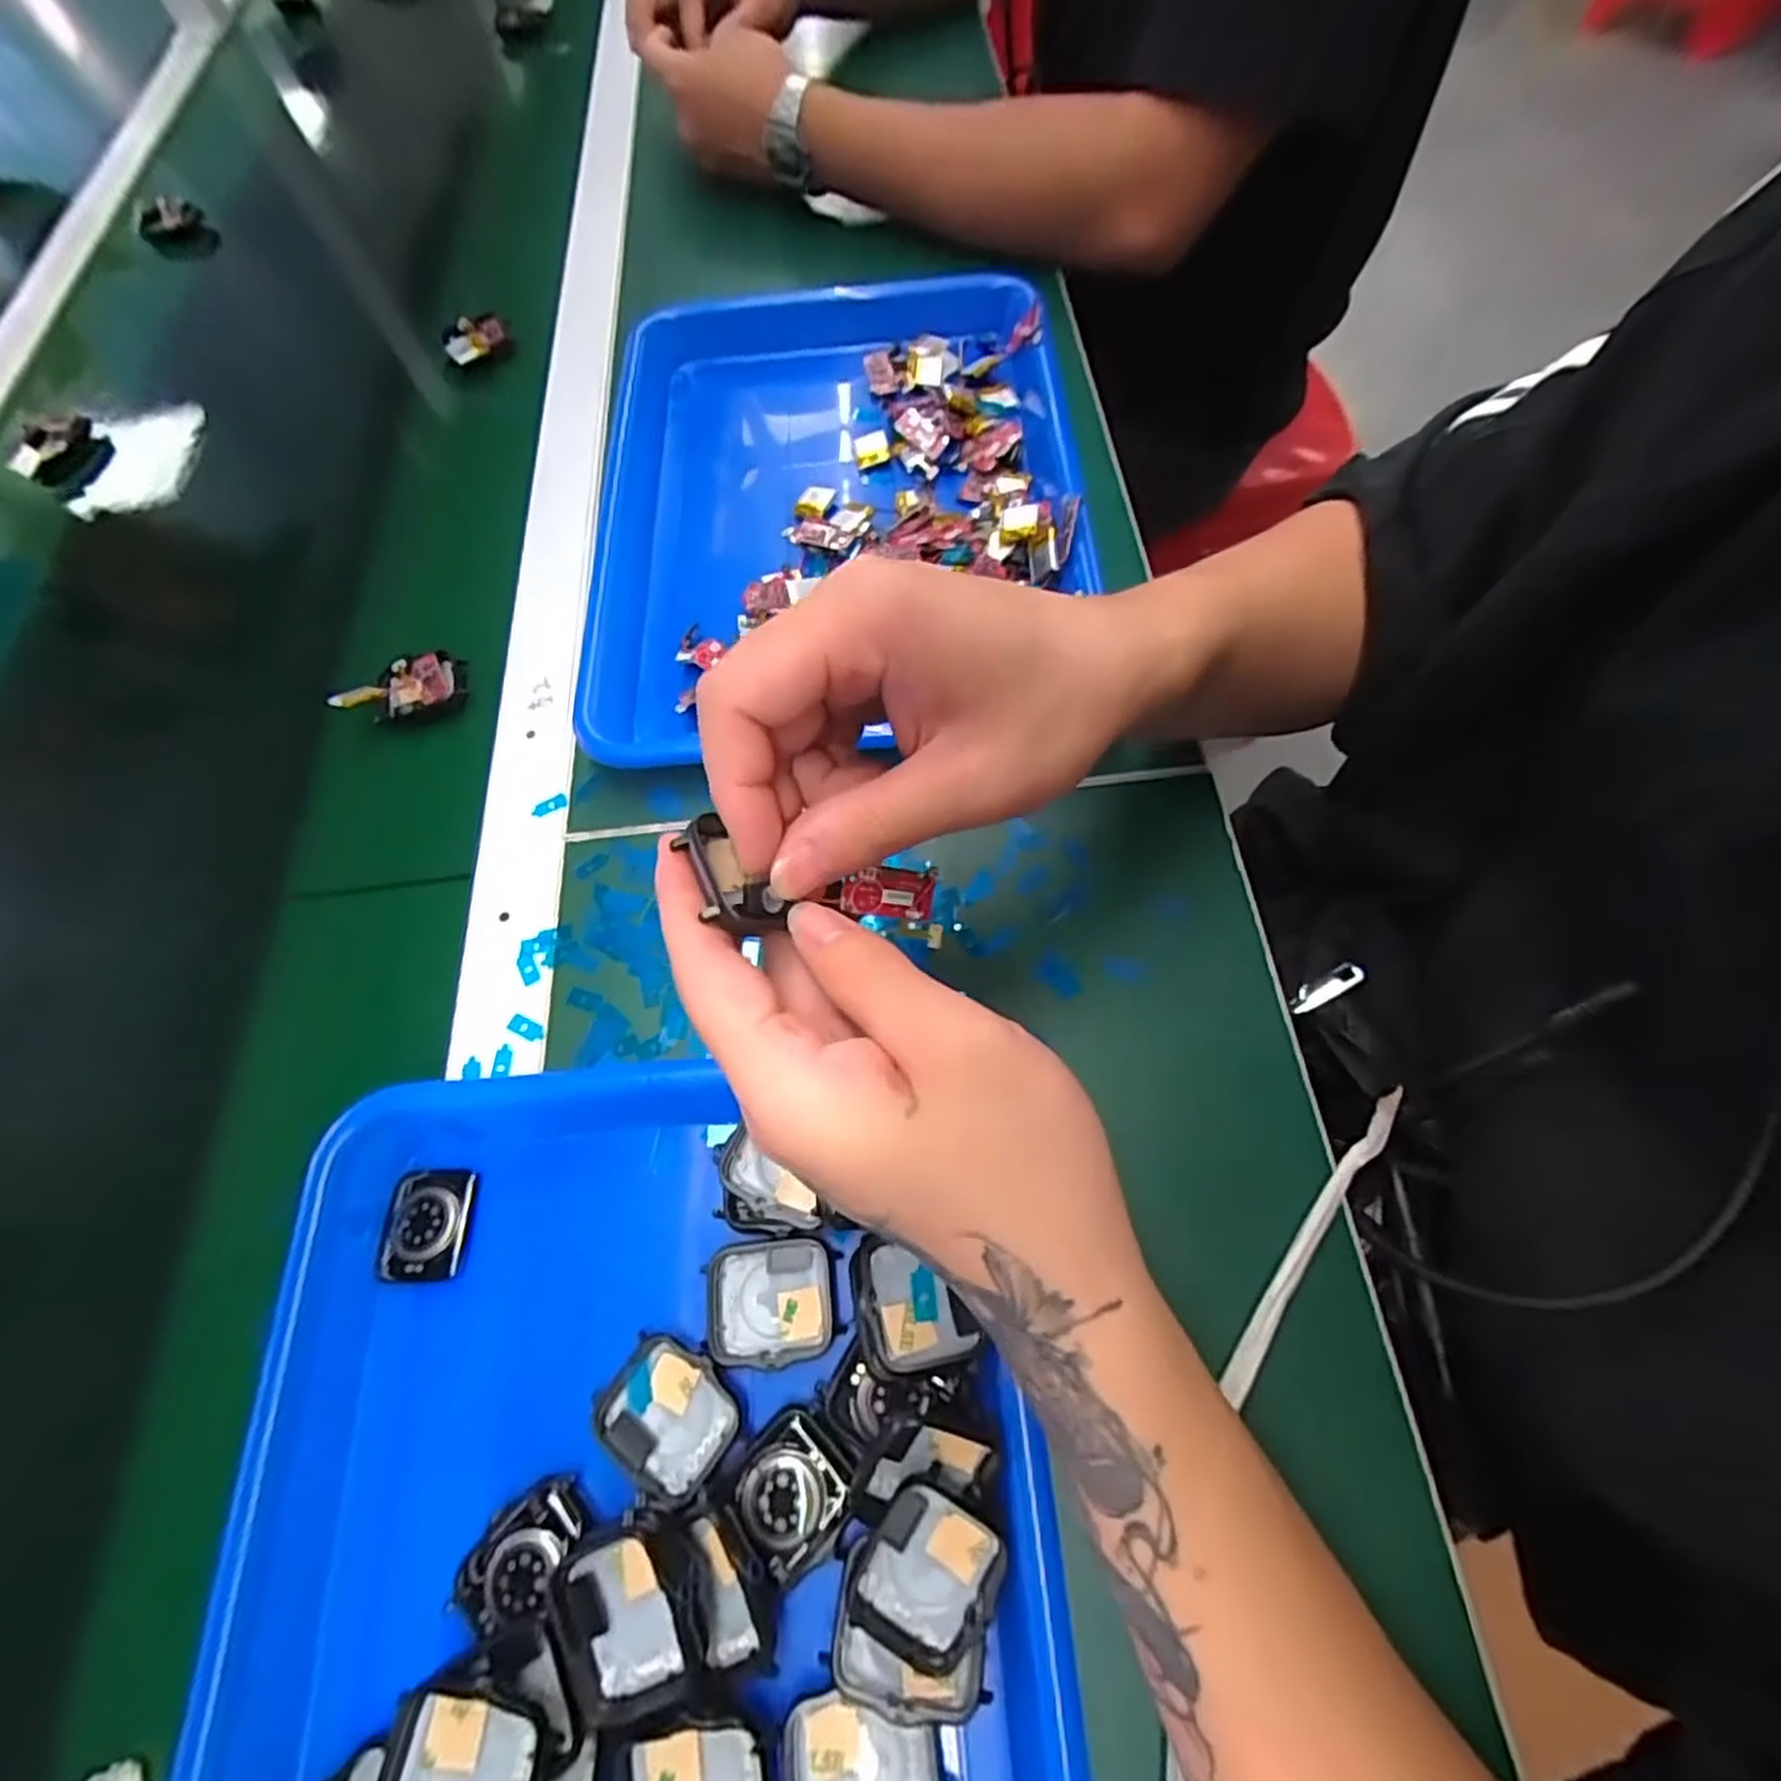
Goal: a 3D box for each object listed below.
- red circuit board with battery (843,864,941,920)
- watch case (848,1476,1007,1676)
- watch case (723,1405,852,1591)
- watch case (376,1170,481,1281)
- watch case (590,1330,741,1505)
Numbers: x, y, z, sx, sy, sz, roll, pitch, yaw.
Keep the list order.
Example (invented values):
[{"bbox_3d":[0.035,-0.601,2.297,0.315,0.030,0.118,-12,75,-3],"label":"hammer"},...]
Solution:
[{"bbox_3d":[0.000,0.000,0.220,0.029,0.004,0.015,8,92,-27],"label":"red circuit board with battery"},{"bbox_3d":[0.011,0.202,0.227,0.038,0.016,0.042,24,71,12],"label":"watch case"},{"bbox_3d":[-0.031,0.189,0.241,0.035,0.008,0.036,42,76,18],"label":"watch case"},{"bbox_3d":[-0.173,0.125,0.286,0.030,0.009,0.038,-3,67,2],"label":"watch case"},{"bbox_3d":[-0.074,0.175,0.254,0.045,0.010,0.039,38,74,17],"label":"watch case"}]

